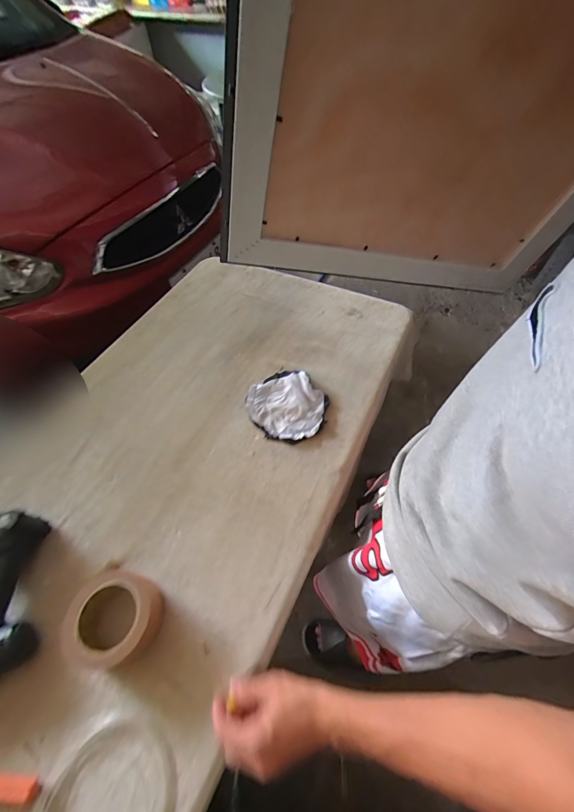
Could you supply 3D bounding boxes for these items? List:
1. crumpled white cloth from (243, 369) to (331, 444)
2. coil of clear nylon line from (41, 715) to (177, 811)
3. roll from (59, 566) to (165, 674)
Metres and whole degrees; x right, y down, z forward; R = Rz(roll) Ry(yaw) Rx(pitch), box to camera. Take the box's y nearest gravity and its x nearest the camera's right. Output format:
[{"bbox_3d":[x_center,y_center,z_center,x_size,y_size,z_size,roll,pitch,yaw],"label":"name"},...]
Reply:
[{"bbox_3d":[0.001,-0.003,0.649,0.137,0.019,0.154,-35,62,-20],"label":"crumpled white cloth"},{"bbox_3d":[-0.199,0.444,0.369,0.135,0.010,0.153,35,63,23],"label":"coil of clear nylon line"},{"bbox_3d":[-0.232,0.285,0.452,0.115,0.051,0.113,-1,56,1],"label":"roll"}]

